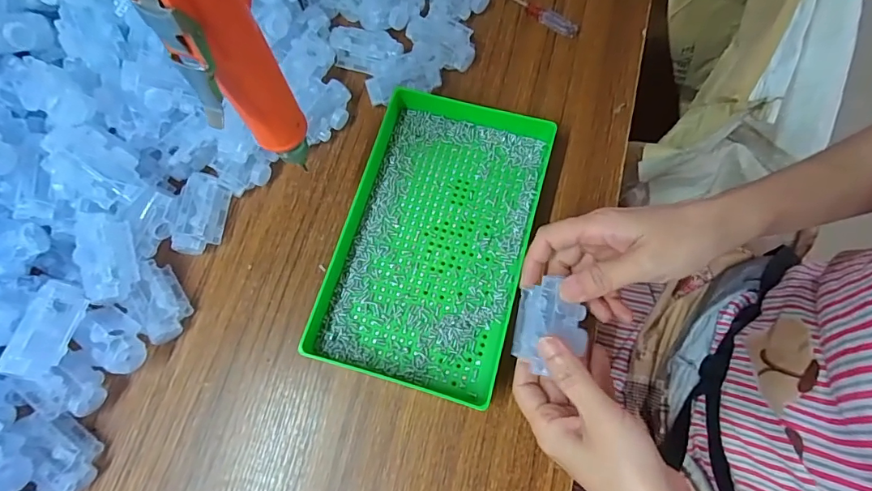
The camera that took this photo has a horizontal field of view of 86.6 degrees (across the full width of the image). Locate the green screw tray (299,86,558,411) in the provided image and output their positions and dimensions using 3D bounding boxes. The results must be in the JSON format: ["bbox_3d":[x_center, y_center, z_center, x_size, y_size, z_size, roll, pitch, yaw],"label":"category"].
[{"bbox_3d":[-0.001,-0.007,0.384,0.151,0.034,0.236,15,74,5],"label":"green screw tray"}]

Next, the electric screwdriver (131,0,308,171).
[{"bbox_3d":[-0.102,-0.094,0.227,0.032,0.159,0.047,-3,73,0],"label":"electric screwdriver"}]

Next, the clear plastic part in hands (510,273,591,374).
[{"bbox_3d":[0.083,0.056,0.326,0.049,0.022,0.061,9,73,4],"label":"clear plastic part in hands"}]

